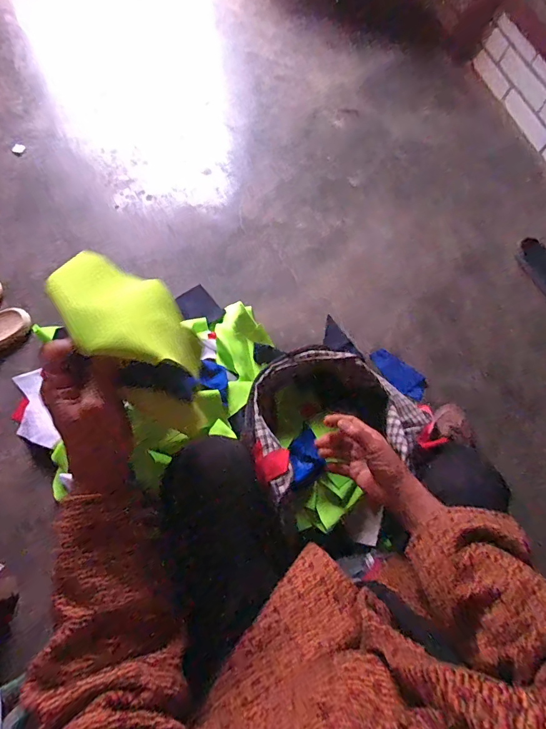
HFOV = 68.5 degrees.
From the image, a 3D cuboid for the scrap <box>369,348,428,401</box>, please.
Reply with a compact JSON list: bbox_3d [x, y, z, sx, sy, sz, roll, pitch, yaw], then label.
[{"bbox_3d":[0.311,0.021,0.993,0.154,0.022,0.059,41,72,12],"label":"scrap"}]

